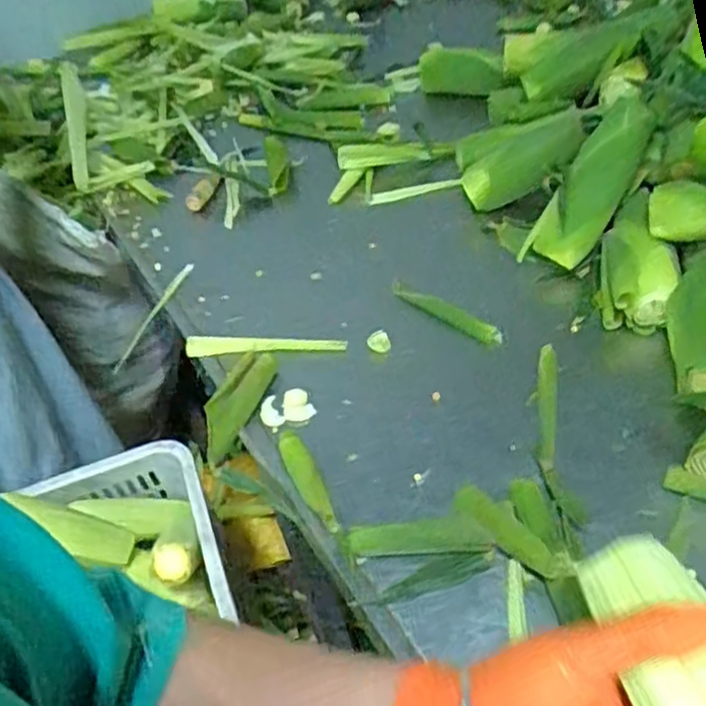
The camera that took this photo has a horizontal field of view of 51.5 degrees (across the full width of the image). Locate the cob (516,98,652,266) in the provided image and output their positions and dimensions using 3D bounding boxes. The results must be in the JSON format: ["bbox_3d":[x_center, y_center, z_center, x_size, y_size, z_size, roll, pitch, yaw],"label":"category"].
[{"bbox_3d":[0.282,-0.200,0.864,0.069,0.042,0.207,36,101,32],"label":"cob"}]

